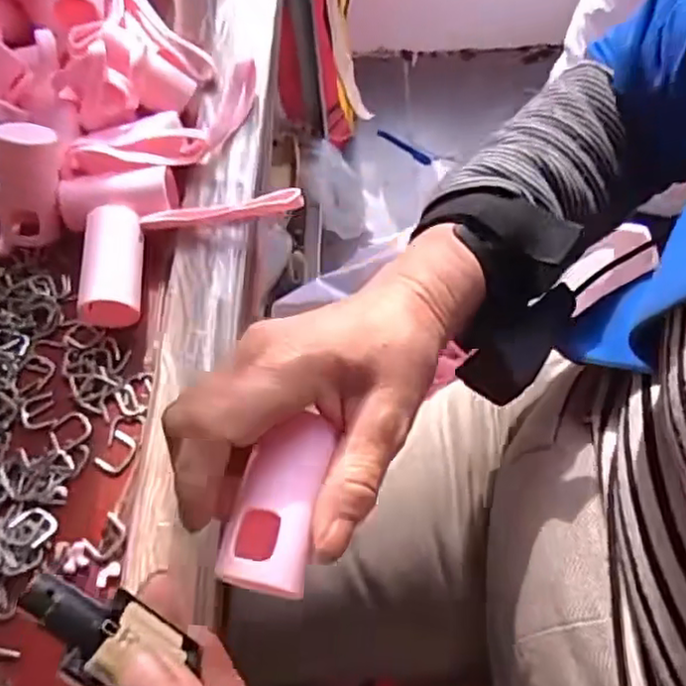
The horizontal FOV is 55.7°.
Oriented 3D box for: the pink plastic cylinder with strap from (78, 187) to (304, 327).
[{"bbox_3d":[-0.086,-0.052,0.361,0.128,0.032,0.050,-7,62,-1],"label":"pink plastic cylinder with strap"}]

